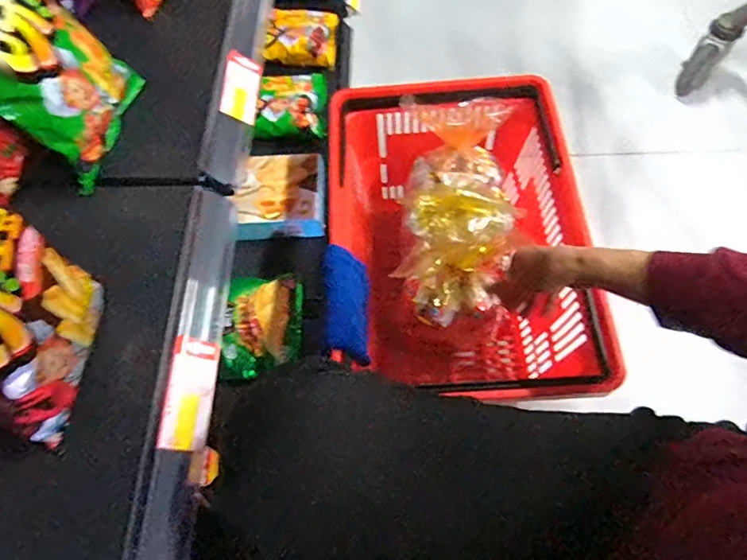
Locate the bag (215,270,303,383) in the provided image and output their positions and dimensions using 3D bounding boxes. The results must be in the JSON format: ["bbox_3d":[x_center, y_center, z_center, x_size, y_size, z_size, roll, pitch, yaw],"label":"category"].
[{"bbox_3d":[-0.169,0.065,0.755,0.113,0.041,0.161,-2,64,2],"label":"bag"}]

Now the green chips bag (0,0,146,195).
[{"bbox_3d":[-0.290,-0.193,0.434,0.059,0.197,0.143,10,67,26],"label":"green chips bag"}]

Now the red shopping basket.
[{"bbox_3d":[0.115,-0.034,0.767,0.326,0.261,0.471,-3,64,2],"label":"red shopping basket"}]

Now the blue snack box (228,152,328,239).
[{"bbox_3d":[-0.154,-0.142,0.840,0.143,0.059,0.145,-1,64,3],"label":"blue snack box"}]

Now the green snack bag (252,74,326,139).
[{"bbox_3d":[-0.156,-0.332,0.925,0.128,0.052,0.132,-2,64,2],"label":"green snack bag"}]

